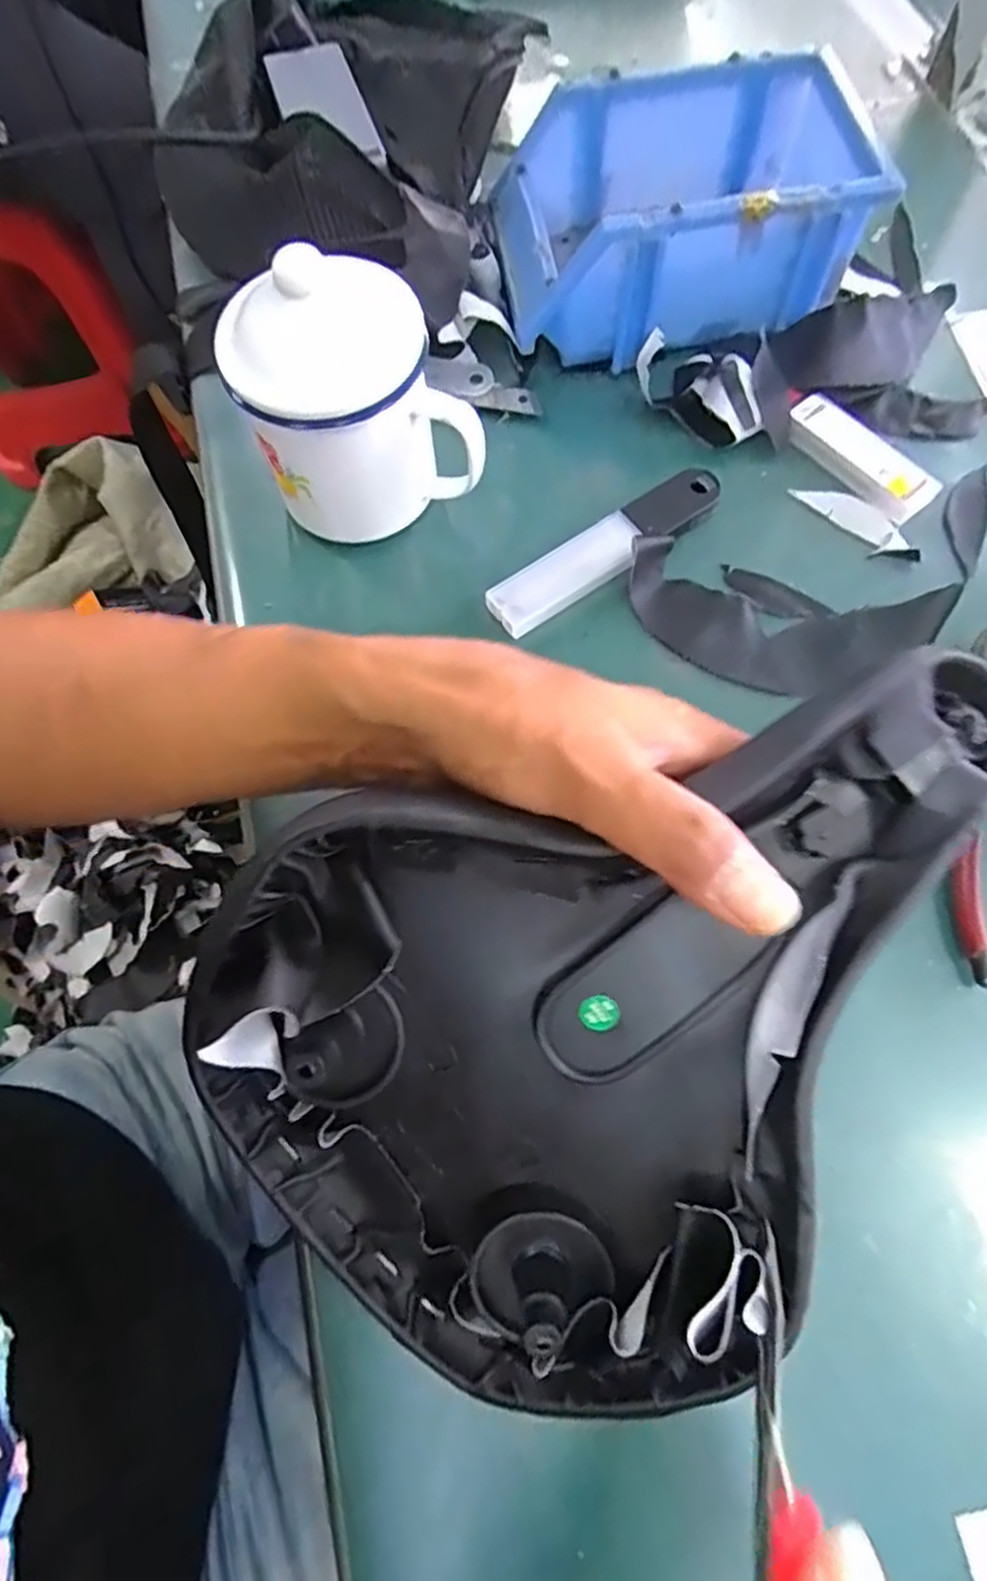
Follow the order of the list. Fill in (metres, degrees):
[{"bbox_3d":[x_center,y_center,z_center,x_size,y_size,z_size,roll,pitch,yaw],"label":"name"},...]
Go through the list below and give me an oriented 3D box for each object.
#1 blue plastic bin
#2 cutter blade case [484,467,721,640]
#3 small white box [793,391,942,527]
[{"bbox_3d":[0.095,-0.301,0.381,0.178,0.070,0.125,-8,69,-2],"label":"blue plastic bin"},{"bbox_3d":[0.055,-0.115,0.349,0.129,0.011,0.029,-35,72,-12],"label":"cutter blade case"},{"bbox_3d":[0.179,-0.163,0.357,0.026,0.012,0.078,-39,73,-13],"label":"small white box"}]

